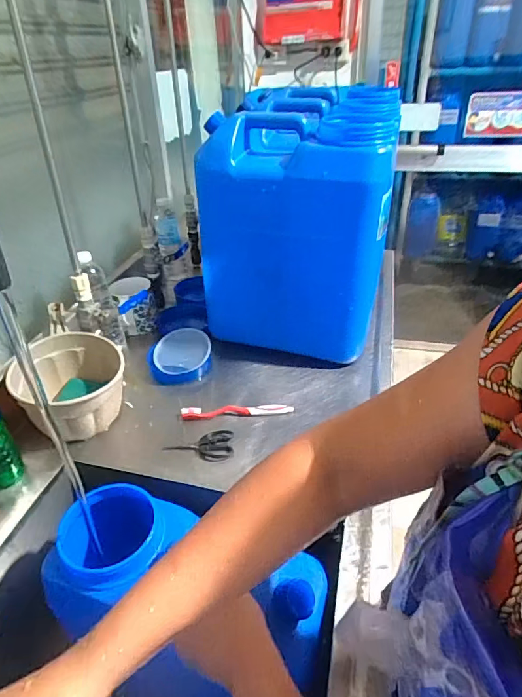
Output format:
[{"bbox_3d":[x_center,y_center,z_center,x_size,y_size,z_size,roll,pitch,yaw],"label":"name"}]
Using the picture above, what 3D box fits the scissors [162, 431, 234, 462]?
[{"bbox_3d":[-0.094,0.155,0.682,0.104,0.008,0.054,-9,35,-8],"label":"scissors"}]

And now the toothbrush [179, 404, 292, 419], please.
[{"bbox_3d":[-0.040,0.104,0.748,0.186,0.014,0.023,-5,35,-3],"label":"toothbrush"}]

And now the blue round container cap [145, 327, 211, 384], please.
[{"bbox_3d":[-0.157,0.009,0.859,0.118,0.038,0.123,-2,34,1],"label":"blue round container cap"}]

